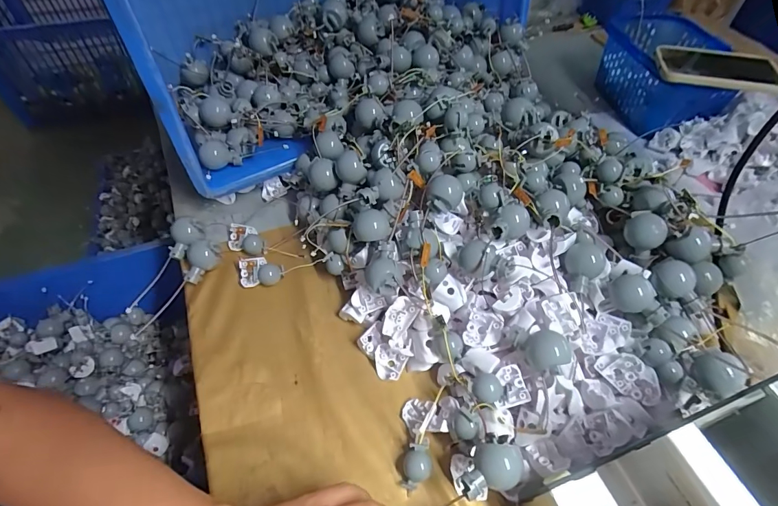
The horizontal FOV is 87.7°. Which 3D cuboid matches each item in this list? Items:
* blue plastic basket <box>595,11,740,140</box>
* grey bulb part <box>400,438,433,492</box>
[{"bbox_3d":[0.483,-0.317,0.731,0.172,0.110,0.267,4,51,1],"label":"blue plastic basket"},{"bbox_3d":[0.024,0.181,0.347,0.023,0.022,0.038,8,52,4],"label":"grey bulb part"}]

